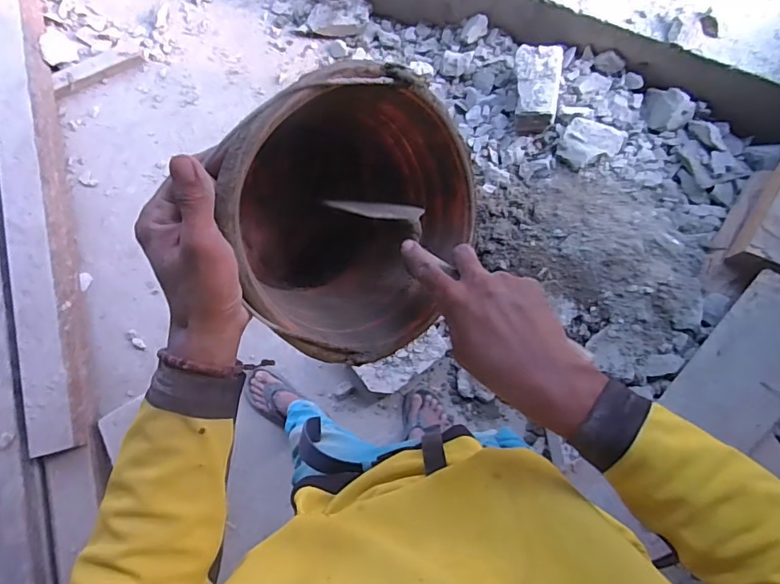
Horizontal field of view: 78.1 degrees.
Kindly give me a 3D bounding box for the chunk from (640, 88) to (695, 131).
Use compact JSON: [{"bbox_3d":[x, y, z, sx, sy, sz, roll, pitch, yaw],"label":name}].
[{"bbox_3d":[0.775,-0.507,1.341,0.138,0.070,0.087,20,81,6],"label":"chunk"}]

